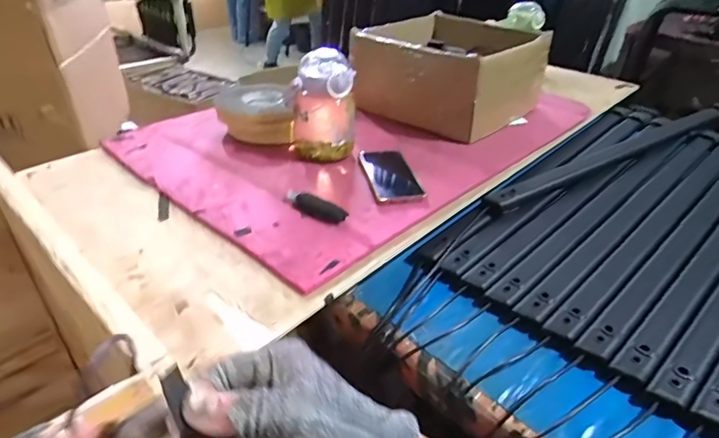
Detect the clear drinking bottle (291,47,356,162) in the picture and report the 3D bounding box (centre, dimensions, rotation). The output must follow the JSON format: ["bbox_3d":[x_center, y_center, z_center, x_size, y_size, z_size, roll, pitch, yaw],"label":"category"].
[{"bbox_3d":[-0.068,-0.195,0.811,0.117,0.172,0.099,-3,35,-8],"label":"clear drinking bottle"}]

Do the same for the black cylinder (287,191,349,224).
[{"bbox_3d":[-0.070,-0.021,0.682,0.115,0.026,0.027,23,39,27],"label":"black cylinder"}]

